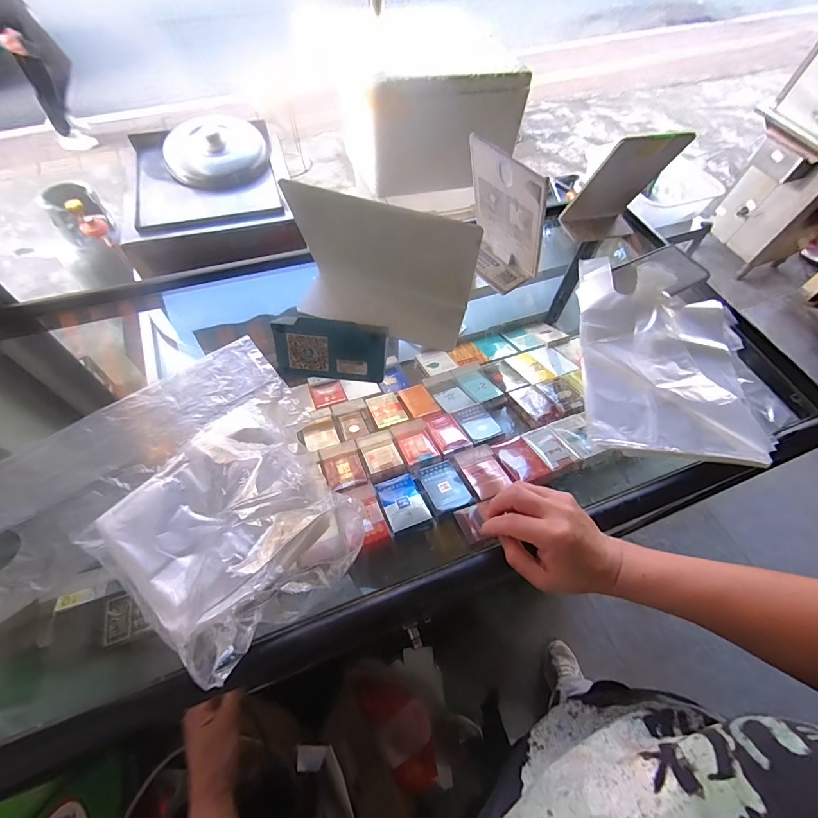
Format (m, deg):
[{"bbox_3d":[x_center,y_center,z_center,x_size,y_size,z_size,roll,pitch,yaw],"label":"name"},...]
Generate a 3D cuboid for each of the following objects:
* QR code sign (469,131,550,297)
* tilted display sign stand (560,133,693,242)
[{"bbox_3d":[0.125,-0.248,0.522,0.058,0.157,0.110,-30,65,-20],"label":"QR code sign"},{"bbox_3d":[0.306,-0.324,0.595,0.125,0.166,0.055,-20,62,-15],"label":"tilted display sign stand"}]

